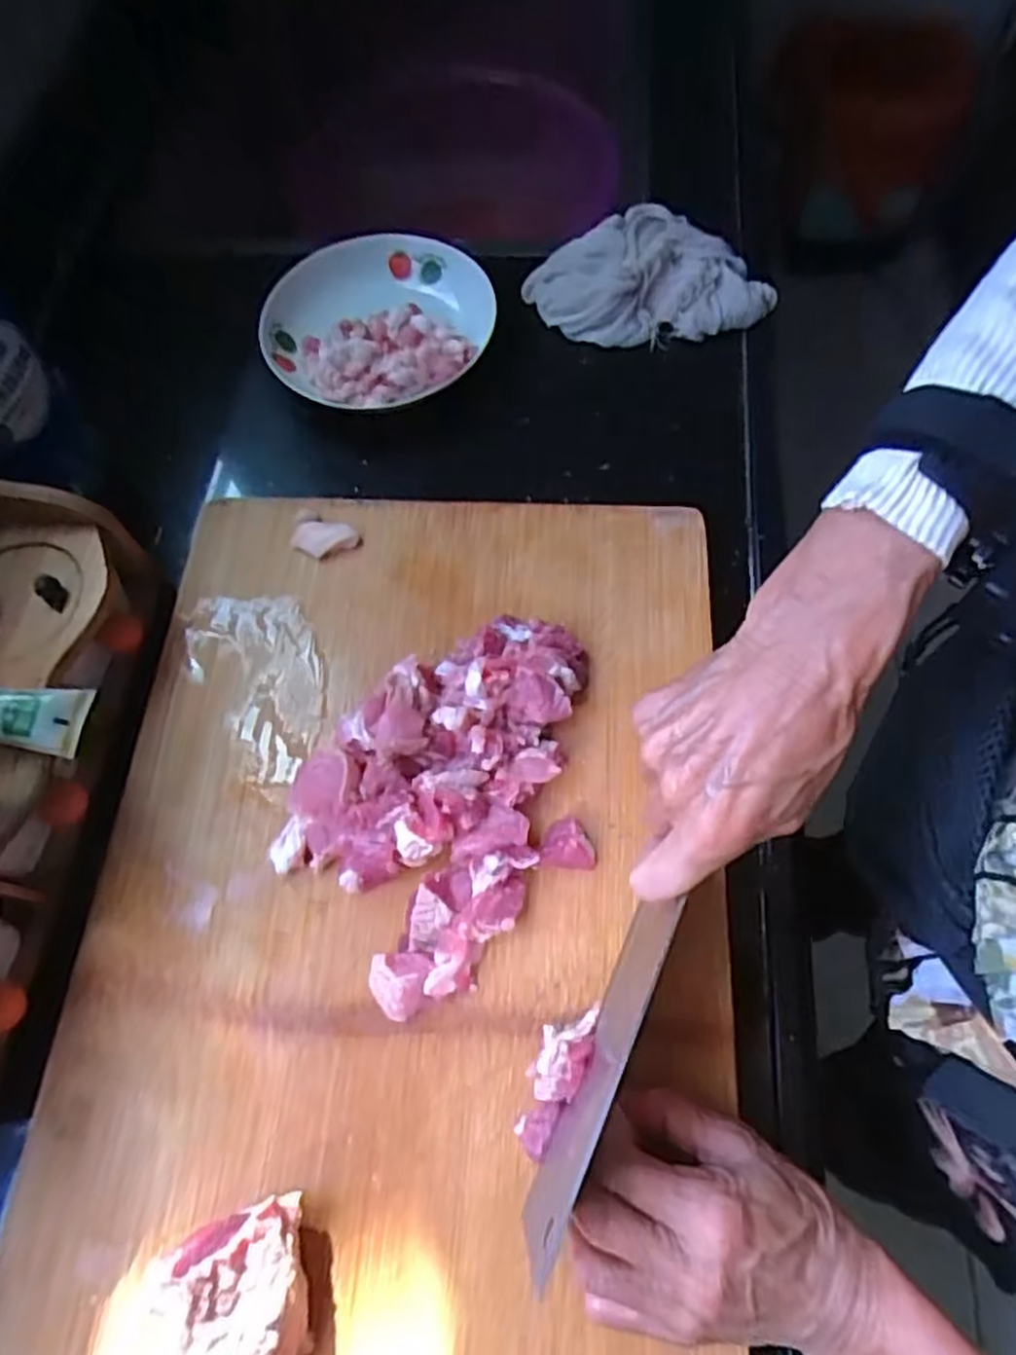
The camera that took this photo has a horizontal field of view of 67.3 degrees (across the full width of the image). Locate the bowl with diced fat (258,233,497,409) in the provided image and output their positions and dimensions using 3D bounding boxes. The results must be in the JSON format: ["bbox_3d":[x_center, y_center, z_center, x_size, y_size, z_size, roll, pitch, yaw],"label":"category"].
[{"bbox_3d":[-0.095,-0.262,0.563,0.162,0.028,0.159,7,68,5],"label":"bowl with diced fat"}]

